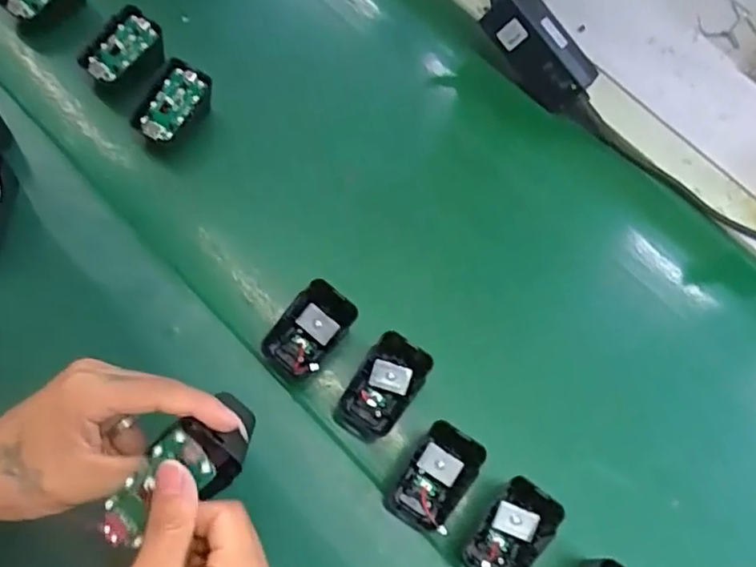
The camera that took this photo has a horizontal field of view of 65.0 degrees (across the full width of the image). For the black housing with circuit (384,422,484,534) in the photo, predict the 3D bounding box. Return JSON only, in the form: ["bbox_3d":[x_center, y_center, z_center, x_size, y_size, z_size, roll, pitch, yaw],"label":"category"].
[{"bbox_3d":[0.040,0.134,0.407,0.046,0.033,0.068,30,72,8],"label":"black housing with circuit"}]

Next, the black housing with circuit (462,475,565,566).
[{"bbox_3d":[0.090,0.170,0.403,0.043,0.027,0.068,36,73,10],"label":"black housing with circuit"}]

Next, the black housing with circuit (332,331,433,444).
[{"bbox_3d":[0.004,0.077,0.429,0.044,0.018,0.079,35,99,0],"label":"black housing with circuit"}]

